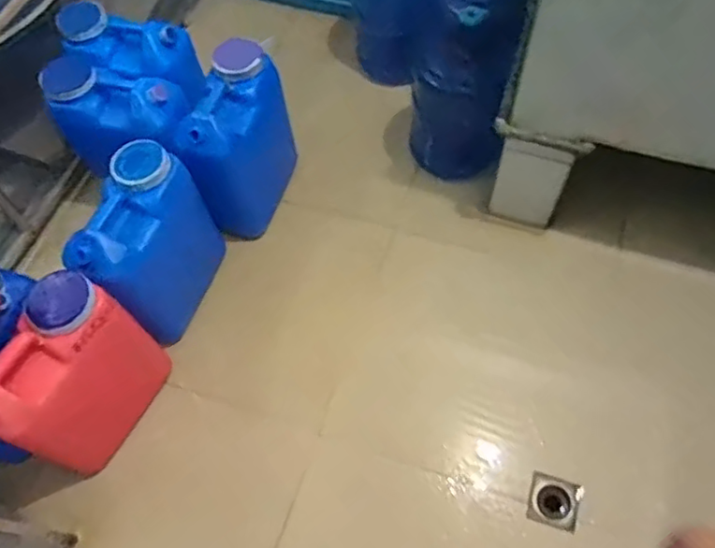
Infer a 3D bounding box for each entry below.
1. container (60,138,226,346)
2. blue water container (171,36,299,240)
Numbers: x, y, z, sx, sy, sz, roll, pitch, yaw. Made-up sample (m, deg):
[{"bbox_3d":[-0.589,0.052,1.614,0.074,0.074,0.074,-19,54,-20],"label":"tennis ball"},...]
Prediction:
[{"bbox_3d":[-0.480,-0.062,1.389,0.163,0.369,0.338,17,62,12],"label":"container"},{"bbox_3d":[-0.299,-0.319,1.508,0.179,0.381,0.317,11,61,9],"label":"blue water container"}]

